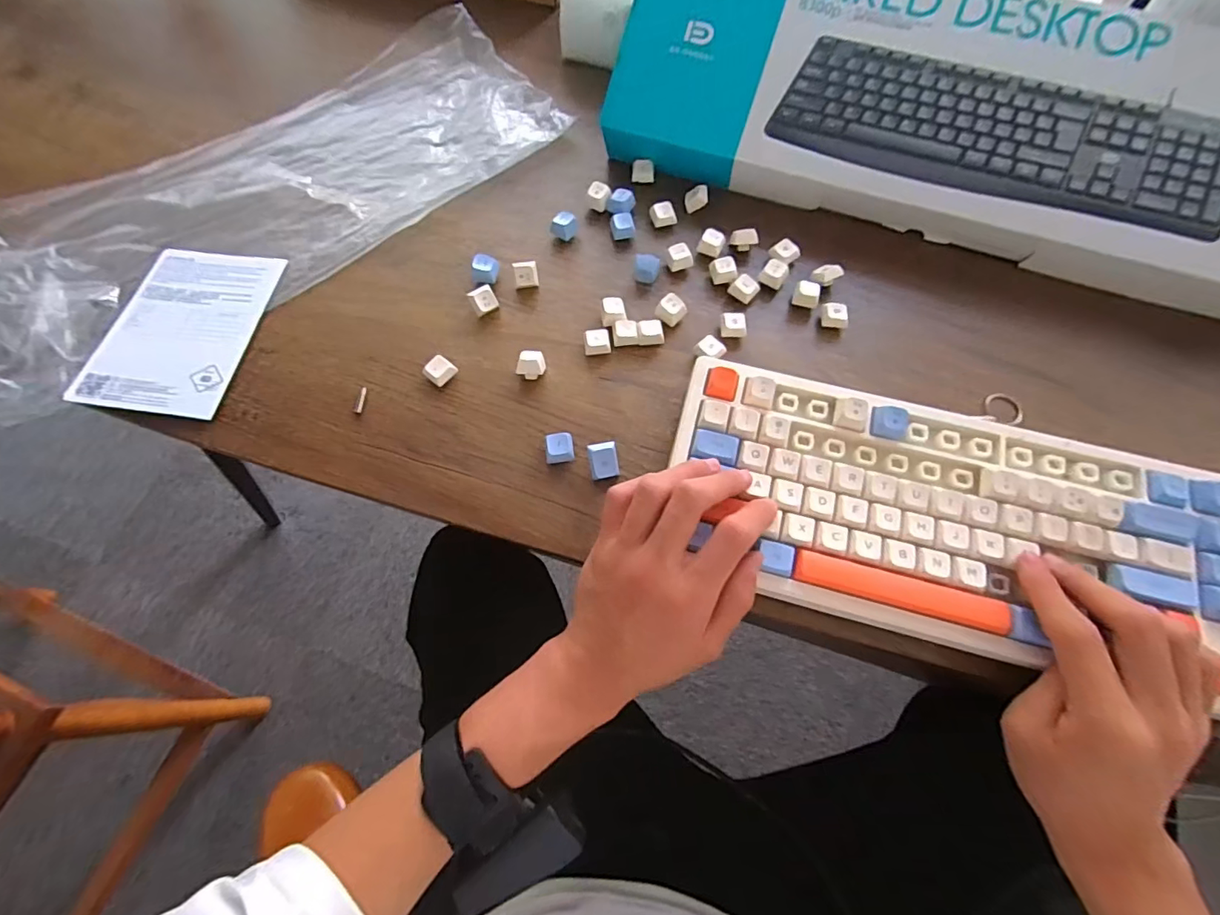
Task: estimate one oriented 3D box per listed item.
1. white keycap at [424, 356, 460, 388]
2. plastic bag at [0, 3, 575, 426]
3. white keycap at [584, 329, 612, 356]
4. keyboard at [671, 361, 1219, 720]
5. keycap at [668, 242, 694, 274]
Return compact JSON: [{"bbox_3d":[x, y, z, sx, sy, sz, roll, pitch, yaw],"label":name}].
[{"bbox_3d":[-0.118,-0.060,0.363,0.016,0.011,0.018,35,72,14],"label":"white keycap"},{"bbox_3d":[-0.270,-0.228,0.422,0.453,0.029,0.212,-34,72,-13],"label":"plastic bag"},{"bbox_3d":[-0.009,-0.082,0.373,0.019,0.012,0.017,-5,68,-2],"label":"white keycap"},{"bbox_3d":[0.234,0.037,0.311,0.389,0.038,0.157,14,69,6],"label":"keyboard"},{"bbox_3d":[0.054,-0.152,0.399,0.017,0.015,0.017,-11,68,-4],"label":"keycap"}]

